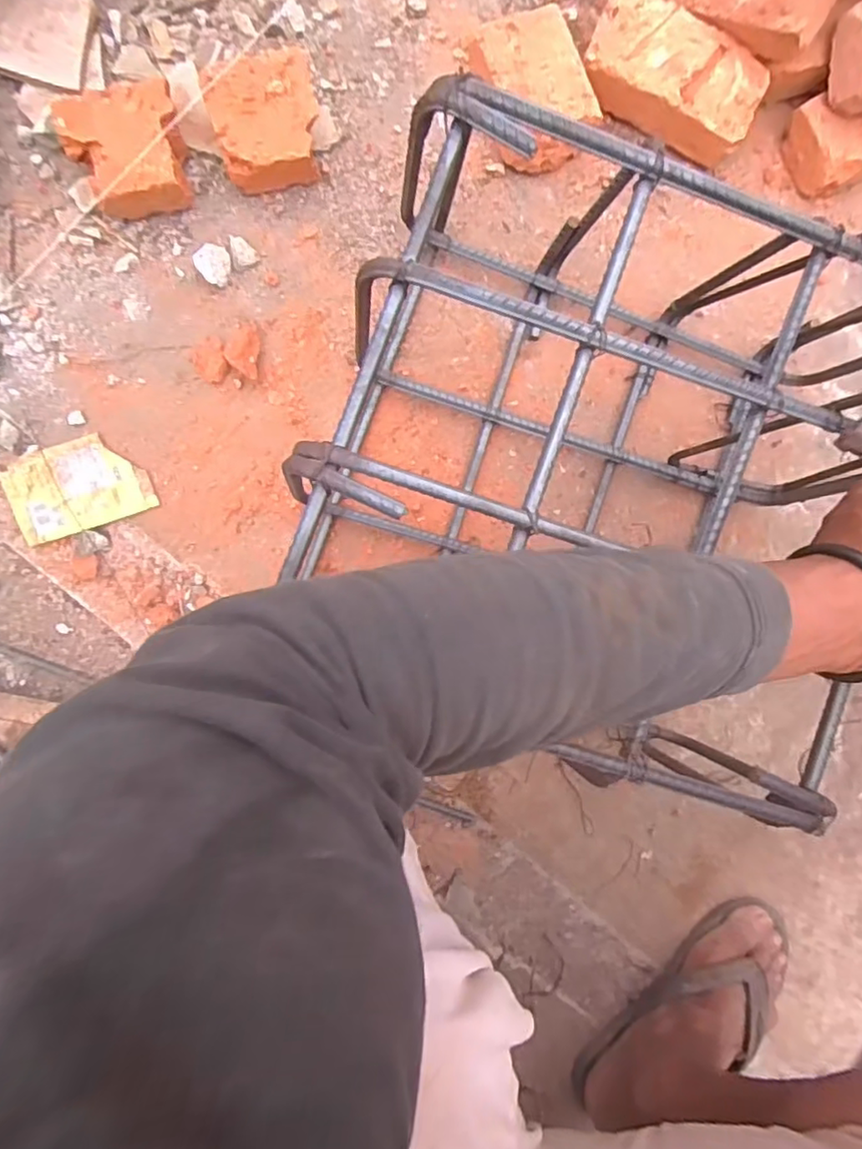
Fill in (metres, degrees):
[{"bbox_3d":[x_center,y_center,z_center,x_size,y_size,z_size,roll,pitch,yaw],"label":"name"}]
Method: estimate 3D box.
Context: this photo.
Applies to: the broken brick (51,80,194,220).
[{"bbox_3d":[-0.240,-0.330,0.467,0.086,0.042,0.087,-9,93,-8],"label":"broken brick"}]

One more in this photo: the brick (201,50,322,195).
[{"bbox_3d":[-0.133,-0.363,0.489,0.084,0.052,0.086,-14,93,-8],"label":"brick"}]

